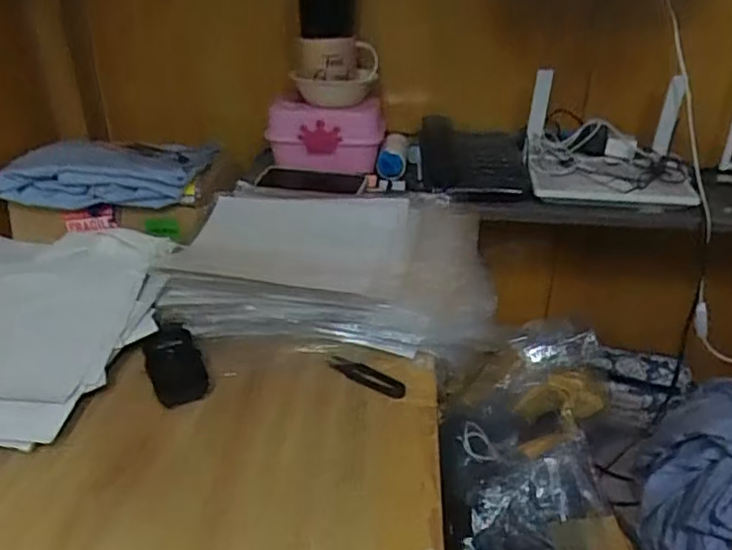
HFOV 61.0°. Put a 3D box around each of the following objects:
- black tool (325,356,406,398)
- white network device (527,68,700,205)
[{"bbox_3d":[0.001,0.103,0.645,0.095,0.007,0.026,21,35,32],"label":"black tool"},{"bbox_3d":[0.362,-0.203,0.906,0.236,0.142,0.156,3,29,4],"label":"white network device"}]

